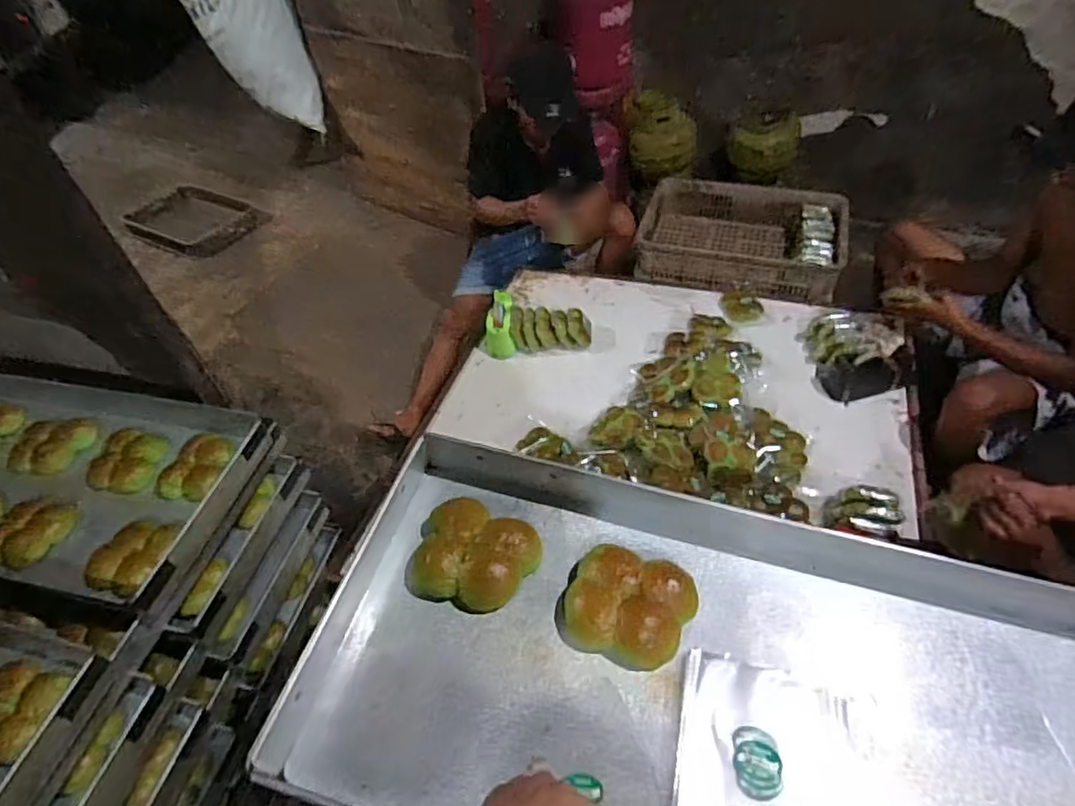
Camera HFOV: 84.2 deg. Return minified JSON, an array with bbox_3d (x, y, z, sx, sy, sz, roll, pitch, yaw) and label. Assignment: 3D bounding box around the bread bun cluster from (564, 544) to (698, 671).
[{"bbox_3d":[0.087,0.193,0.569,0.122,0.042,0.097,10,49,15],"label":"bread bun cluster"}]

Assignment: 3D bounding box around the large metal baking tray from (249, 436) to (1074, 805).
[{"bbox_3d":[0.211,0.261,0.527,0.838,0.070,0.353,13,50,11],"label":"large metal baking tray"}]

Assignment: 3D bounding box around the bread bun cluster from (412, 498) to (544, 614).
[{"bbox_3d":[-0.062,0.154,0.604,0.122,0.041,0.100,11,49,15],"label":"bread bun cluster"}]

